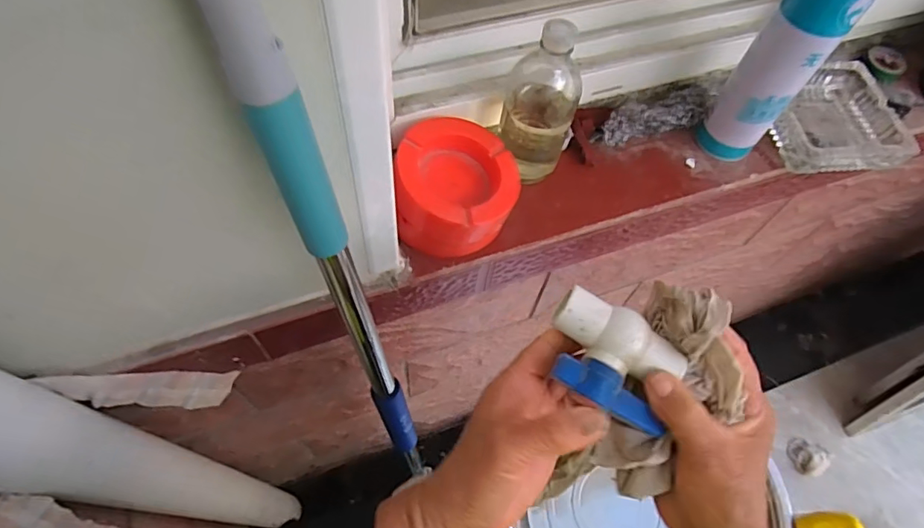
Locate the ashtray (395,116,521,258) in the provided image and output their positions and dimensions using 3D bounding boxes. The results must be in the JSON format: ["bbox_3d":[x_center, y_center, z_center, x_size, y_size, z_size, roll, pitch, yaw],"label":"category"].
[{"bbox_3d":[-0.003,-0.077,0.506,0.114,0.068,0.124,8,61,0],"label":"ashtray"}]

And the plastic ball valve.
[{"bbox_3d":[0.082,0.051,0.282,0.073,0.028,0.050,28,63,11],"label":"plastic ball valve"}]

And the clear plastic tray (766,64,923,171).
[{"bbox_3d":[0.434,-0.175,0.618,0.148,0.034,0.144,-4,62,-7],"label":"clear plastic tray"}]

